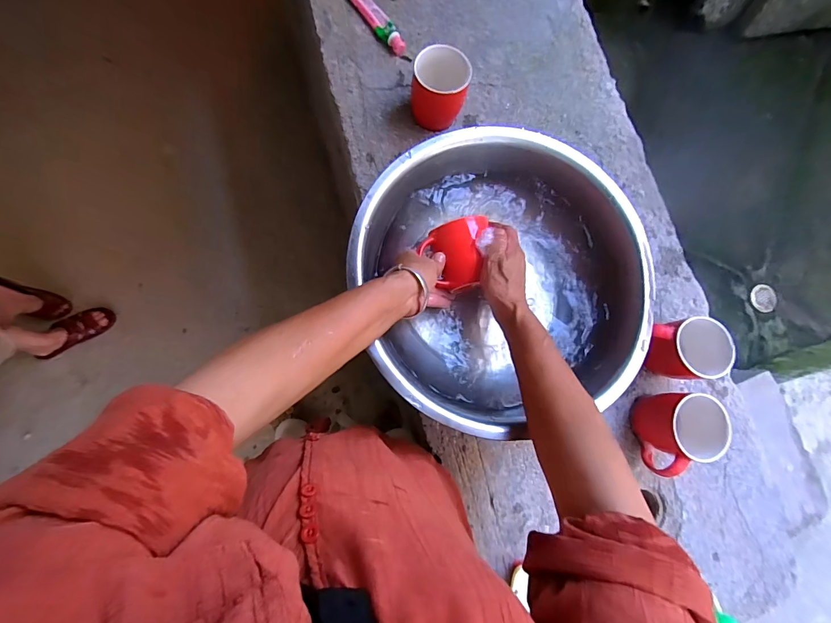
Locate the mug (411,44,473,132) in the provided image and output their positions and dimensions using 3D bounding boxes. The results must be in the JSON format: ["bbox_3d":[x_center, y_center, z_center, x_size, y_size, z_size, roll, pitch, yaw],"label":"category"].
[{"bbox_3d":[0.034,-0.317,0.539,0.078,0.080,0.067,2,81,-4],"label":"mug"}]

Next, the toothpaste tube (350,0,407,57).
[{"bbox_3d":[-0.063,-0.471,0.609,0.030,0.016,0.135,-37,86,-9],"label":"toothpaste tube"}]

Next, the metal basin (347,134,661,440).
[{"bbox_3d":[0.102,-0.043,0.470,0.332,0.099,0.341,1,81,-5],"label":"metal basin"}]

